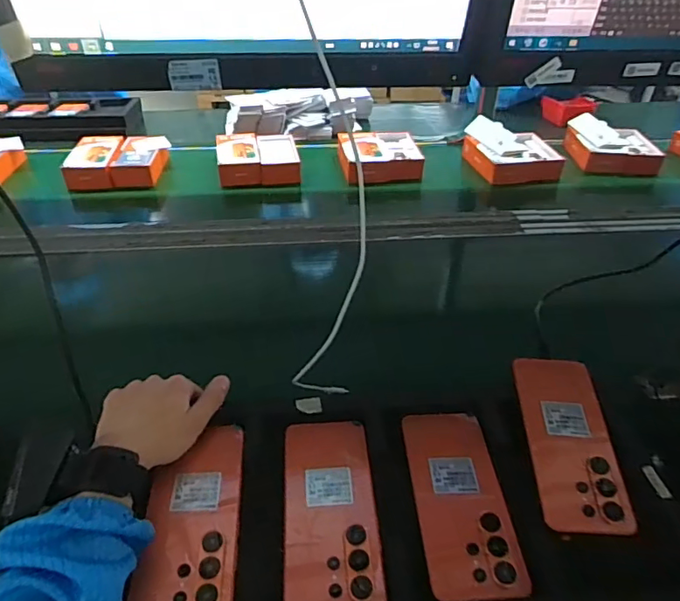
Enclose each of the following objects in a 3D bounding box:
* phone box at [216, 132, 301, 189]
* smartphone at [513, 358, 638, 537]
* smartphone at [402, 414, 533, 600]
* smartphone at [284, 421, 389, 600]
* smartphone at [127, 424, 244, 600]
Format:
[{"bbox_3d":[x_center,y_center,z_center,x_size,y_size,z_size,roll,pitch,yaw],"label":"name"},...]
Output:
[{"bbox_3d":[-0.256,-0.362,1.300,0.107,0.065,0.187,-5,40,-10],"label":"phone box"},{"bbox_3d":[0.216,0.129,0.488,0.074,0.008,0.180,-3,49,8],"label":"smartphone"},{"bbox_3d":[0.102,0.166,0.439,0.071,0.013,0.166,0,39,-4],"label":"smartphone"},{"bbox_3d":[-0.008,0.174,0.433,0.076,0.007,0.166,0,39,-5],"label":"smartphone"},{"bbox_3d":[-0.119,0.177,0.425,0.076,0.007,0.162,2,40,-2],"label":"smartphone"}]

